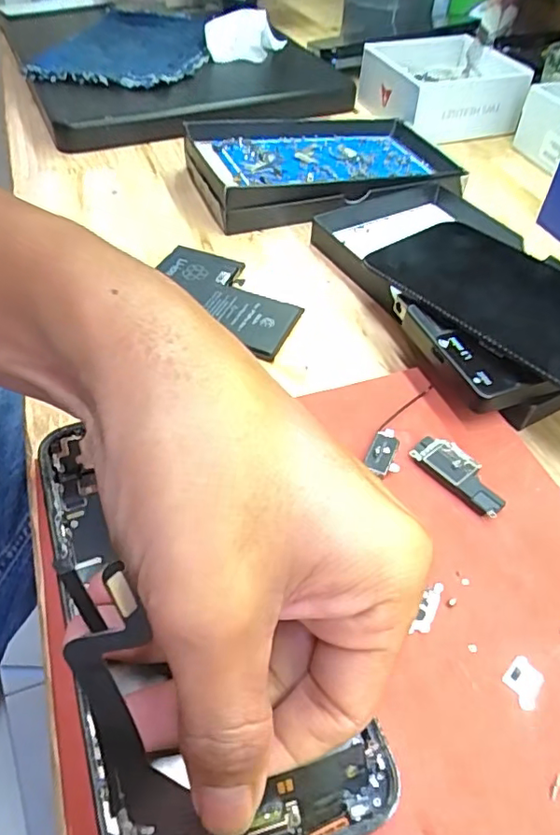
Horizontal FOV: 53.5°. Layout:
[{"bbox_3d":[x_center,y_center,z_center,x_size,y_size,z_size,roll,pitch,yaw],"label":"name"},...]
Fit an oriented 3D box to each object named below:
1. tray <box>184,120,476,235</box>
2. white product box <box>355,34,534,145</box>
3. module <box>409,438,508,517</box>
[{"bbox_3d":[0.031,-0.178,0.394,0.174,0.033,0.116,-14,50,-14],"label":"tray"},{"bbox_3d":[0.131,-0.269,0.456,0.107,0.051,0.096,-9,50,-10],"label":"white product box"},{"bbox_3d":[0.071,0.022,0.221,0.016,0.006,0.040,-35,58,-28],"label":"module"}]

